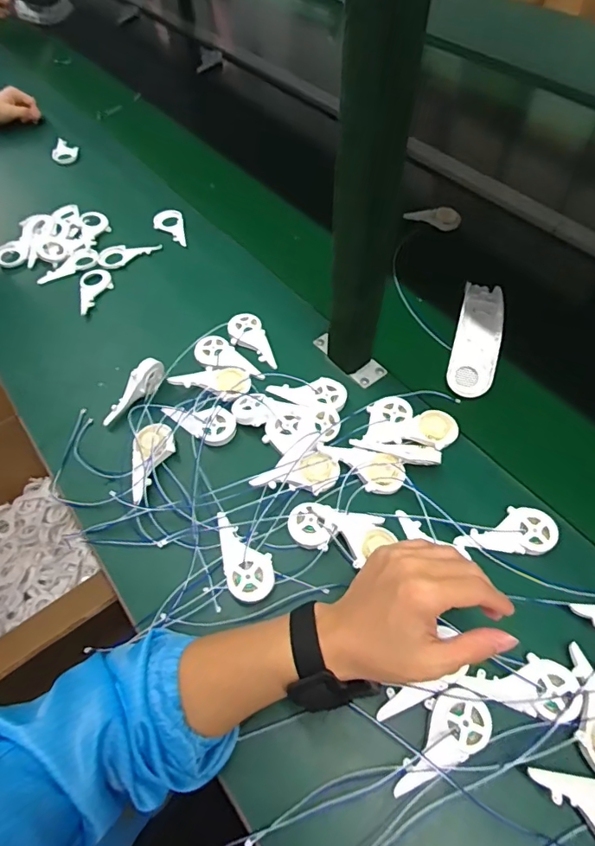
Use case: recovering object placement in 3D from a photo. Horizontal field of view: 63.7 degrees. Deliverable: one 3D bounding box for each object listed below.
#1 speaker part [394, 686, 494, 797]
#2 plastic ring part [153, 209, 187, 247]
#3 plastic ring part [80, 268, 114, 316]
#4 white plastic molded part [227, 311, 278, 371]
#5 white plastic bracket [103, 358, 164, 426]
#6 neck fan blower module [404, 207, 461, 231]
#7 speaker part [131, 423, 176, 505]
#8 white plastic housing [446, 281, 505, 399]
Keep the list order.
[{"bbox_3d":[0.109,0.246,0.376,0.089,0.014,0.043,-23,59,-13],"label":"speaker part"},{"bbox_3d":[-0.206,-0.314,0.768,0.046,0.014,0.090,-11,57,-6],"label":"plastic ring part"},{"bbox_3d":[-0.289,-0.192,0.688,0.043,0.007,0.100,-12,57,-6],"label":"plastic ring part"},{"bbox_3d":[-0.056,-0.106,0.620,0.048,0.005,0.093,-32,74,-18],"label":"white plastic molded part"},{"bbox_3d":[-0.192,-0.035,0.560,0.016,0.036,0.093,34,78,21],"label":"white plastic bracket"},{"bbox_3d":[0.220,-0.331,0.774,0.094,0.020,0.048,-12,57,-6],"label":"neck fan blower module"},{"bbox_3d":[-0.163,0.044,0.516,0.040,0.030,0.087,13,58,10],"label":"speaker part"},{"bbox_3d":[0.227,-0.110,0.602,0.053,0.024,0.166,13,71,10],"label":"white plastic housing"}]

